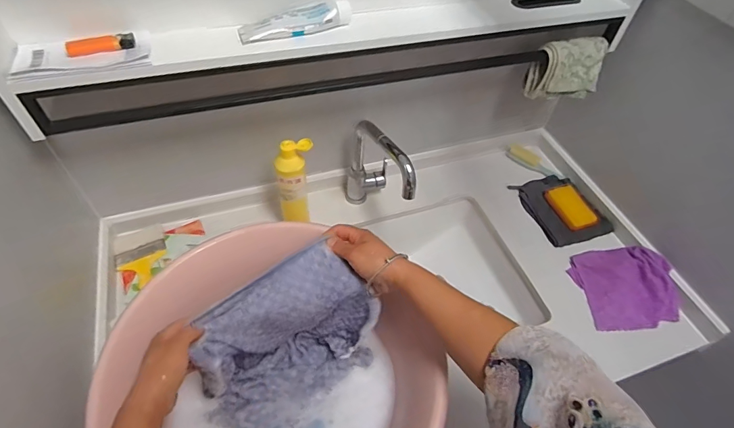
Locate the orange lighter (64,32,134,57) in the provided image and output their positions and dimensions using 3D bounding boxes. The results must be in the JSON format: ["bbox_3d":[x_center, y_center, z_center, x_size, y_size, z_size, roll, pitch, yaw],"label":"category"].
[{"bbox_3d":[-0.348,-0.222,0.541,0.080,0.013,0.023,-19,55,-18],"label":"orange lighter"}]

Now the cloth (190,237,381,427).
[{"bbox_3d":[-0.111,0.181,0.577,0.228,0.192,0.126,-29,59,-24],"label":"cloth"}]

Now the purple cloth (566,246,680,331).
[{"bbox_3d":[0.505,0.136,0.810,0.166,0.050,0.166,-4,52,-7],"label":"purple cloth"}]

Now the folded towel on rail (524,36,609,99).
[{"bbox_3d":[0.386,-0.273,0.791,0.133,0.100,0.063,-8,53,-11],"label":"folded towel on rail"}]

